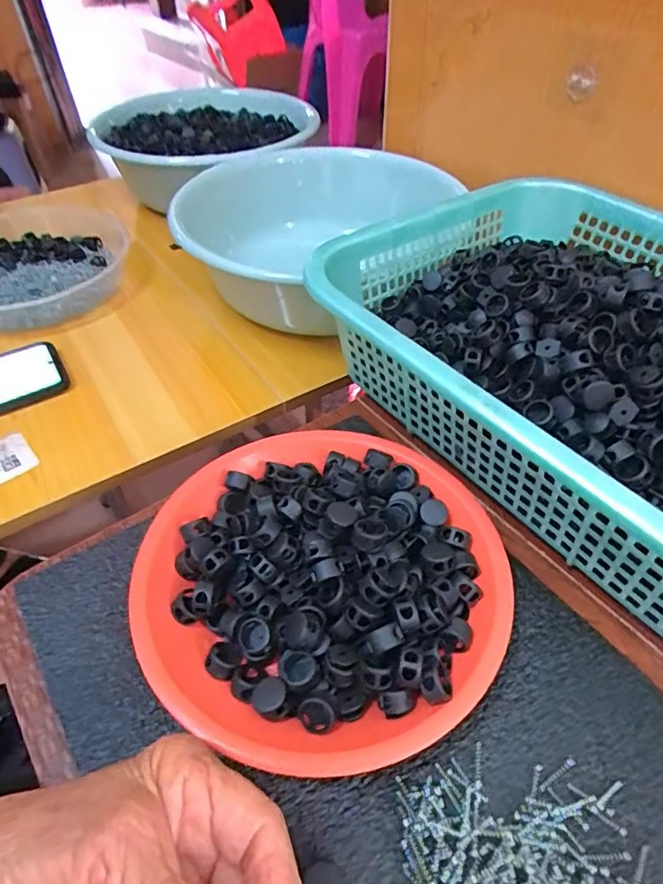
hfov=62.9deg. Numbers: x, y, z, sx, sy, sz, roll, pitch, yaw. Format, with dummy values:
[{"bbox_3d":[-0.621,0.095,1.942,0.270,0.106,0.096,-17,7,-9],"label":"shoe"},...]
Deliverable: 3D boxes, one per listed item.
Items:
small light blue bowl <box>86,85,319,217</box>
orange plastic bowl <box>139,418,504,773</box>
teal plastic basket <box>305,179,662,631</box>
[{"bbox_3d":[-0.174,-0.416,0.787,0.308,0.092,0.330,-1,47,1],"label":"small light blue bowl"},{"bbox_3d":[-0.003,0.064,0.294,0.186,0.041,0.199,-1,47,1],"label":"orange plastic bowl"},{"bbox_3d":[0.196,-0.061,0.367,0.288,0.091,0.381,-30,53,-24],"label":"teal plastic basket"}]

